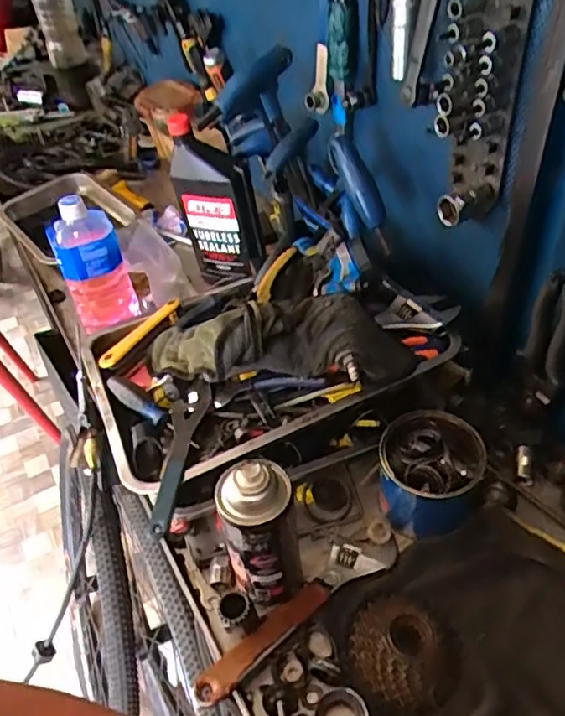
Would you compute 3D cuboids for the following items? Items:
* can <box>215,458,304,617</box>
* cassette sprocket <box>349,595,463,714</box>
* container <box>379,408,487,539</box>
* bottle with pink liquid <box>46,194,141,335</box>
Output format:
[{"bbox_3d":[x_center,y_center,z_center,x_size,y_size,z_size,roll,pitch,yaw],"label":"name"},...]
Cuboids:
[{"bbox_3d":[-0.019,0.155,0.545,0.063,0.174,0.060,-16,45,-11],"label":"can"},{"bbox_3d":[0.110,0.253,0.546,0.093,0.034,0.096,7,46,13],"label":"cassette sprocket"},{"bbox_3d":[0.150,0.118,0.631,0.096,0.103,0.093,-3,44,3],"label":"container"},{"bbox_3d":[-0.252,-0.128,0.807,0.080,0.164,0.084,-23,47,-17],"label":"bottle with pink liquid"}]

